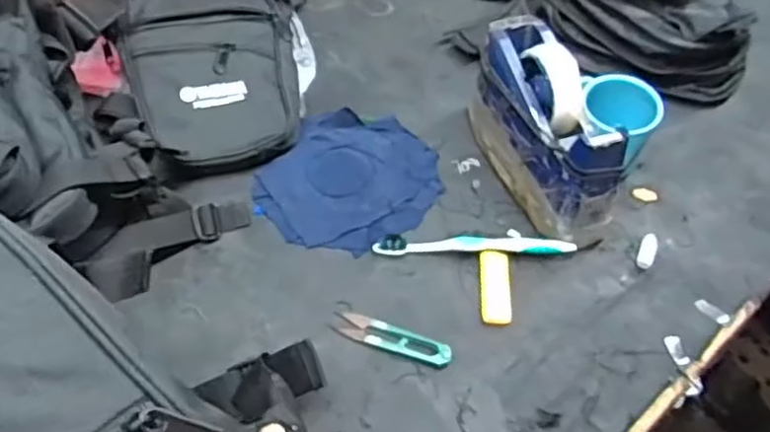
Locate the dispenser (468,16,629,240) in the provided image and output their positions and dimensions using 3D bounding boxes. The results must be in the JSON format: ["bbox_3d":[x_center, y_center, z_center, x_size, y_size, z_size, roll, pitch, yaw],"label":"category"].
[{"bbox_3d":[0.149,-0.086,0.639,0.069,0.112,0.210,-16,54,-16],"label":"dispenser"}]

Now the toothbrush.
[{"bbox_3d":[0.081,0.026,0.619,0.178,0.017,0.020,1,52,-3],"label":"toothbrush"}]

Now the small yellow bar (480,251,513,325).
[{"bbox_3d":[0.097,0.060,0.591,0.025,0.009,0.074,4,52,-1],"label":"small yellow bar"}]

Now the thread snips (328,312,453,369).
[{"bbox_3d":[0.006,0.101,0.558,0.101,0.010,0.024,17,53,10],"label":"thread snips"}]

